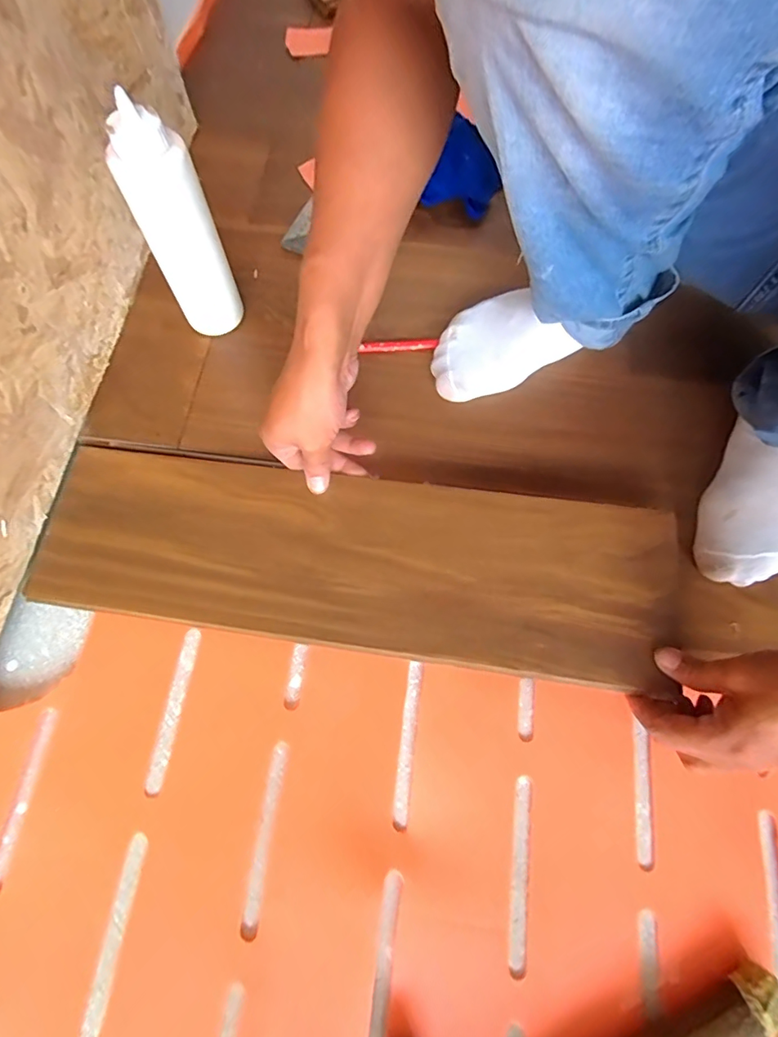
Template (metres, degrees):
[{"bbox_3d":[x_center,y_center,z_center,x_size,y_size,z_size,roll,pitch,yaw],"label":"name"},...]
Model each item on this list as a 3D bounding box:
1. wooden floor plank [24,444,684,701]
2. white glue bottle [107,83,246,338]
[{"bbox_3d":[-0.039,0.033,0.432,0.553,0.010,0.154,7,72,6],"label":"wooden floor plank"},{"bbox_3d":[-0.190,-0.257,0.446,0.056,0.203,0.050,-33,76,-12],"label":"white glue bottle"}]

